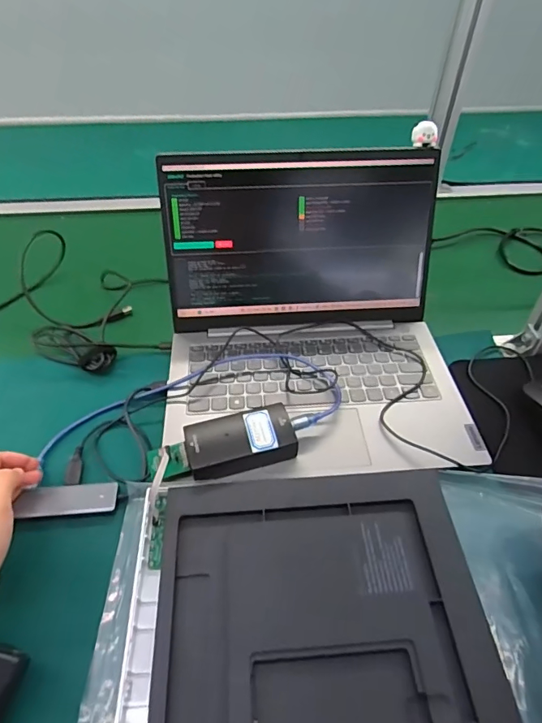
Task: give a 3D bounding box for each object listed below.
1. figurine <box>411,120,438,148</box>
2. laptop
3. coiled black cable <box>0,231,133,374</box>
[{"bbox_3d":[0.175,-0.258,0.523,0.027,0.024,0.016,5,47,4],"label":"figurine"},{"bbox_3d":[0.044,-0.062,0.475,0.313,0.173,0.293,-3,47,-2],"label":"laptop"},{"bbox_3d":[-0.344,-0.105,0.643,0.389,0.023,0.219,13,48,12],"label":"coiled black cable"}]

